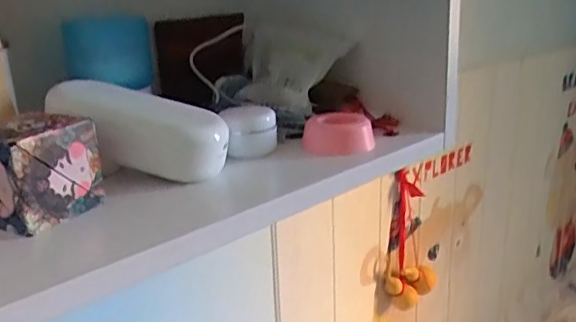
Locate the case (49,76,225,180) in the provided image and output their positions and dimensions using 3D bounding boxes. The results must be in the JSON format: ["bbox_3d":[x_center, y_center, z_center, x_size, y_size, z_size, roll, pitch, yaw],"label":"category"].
[{"bbox_3d":[-0.113,-0.022,0.432,0.136,0.054,0.041,21,21,8],"label":"case"}]

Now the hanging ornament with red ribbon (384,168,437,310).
[{"bbox_3d":[0.217,0.141,0.996,0.063,0.226,0.095,7,19,28],"label":"hanging ornament with red ribbon"}]

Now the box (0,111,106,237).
[{"bbox_3d":[-0.165,0.005,0.370,0.056,0.060,0.065,8,20,31],"label":"box"}]

